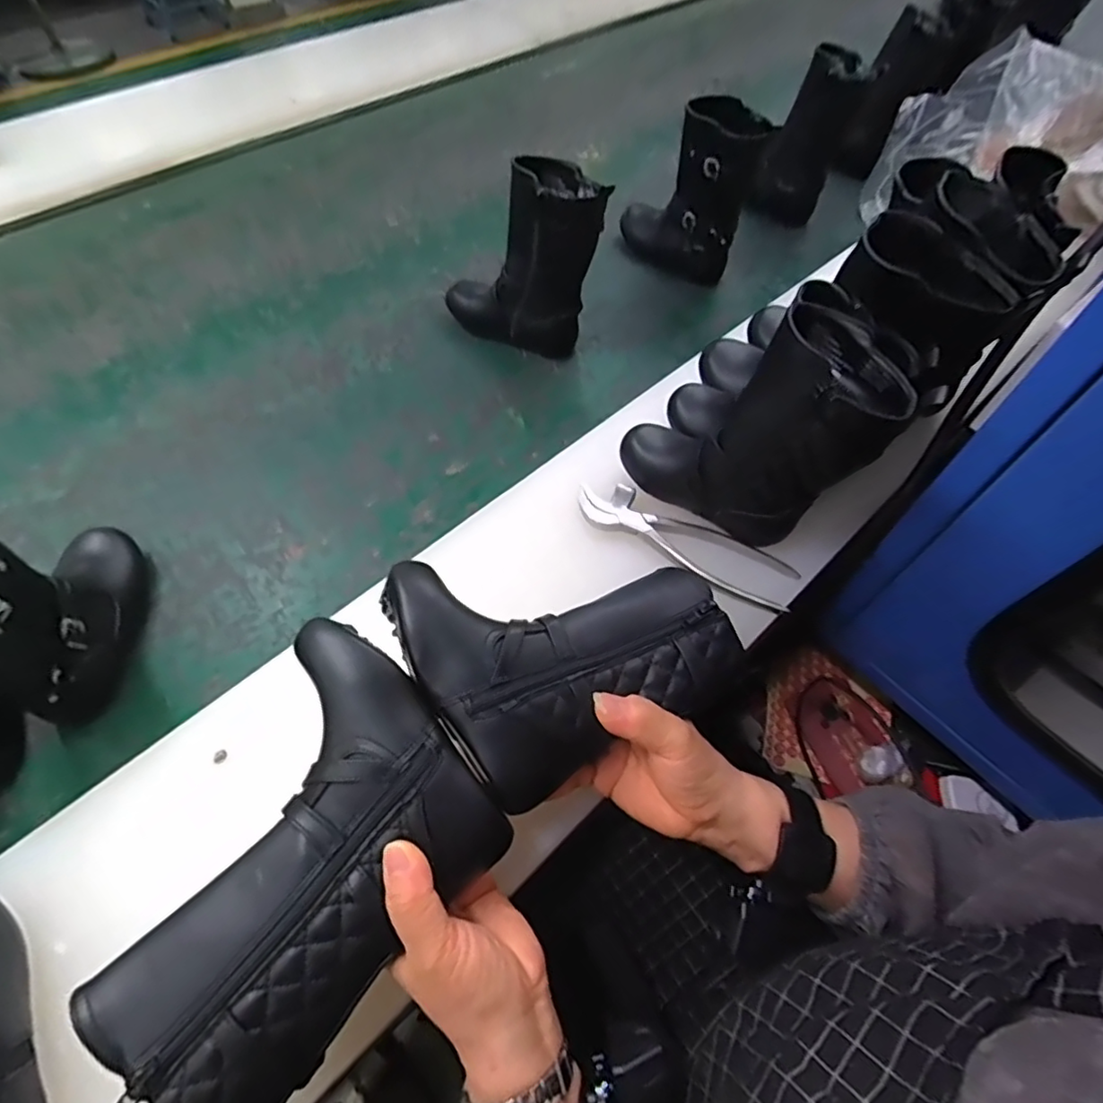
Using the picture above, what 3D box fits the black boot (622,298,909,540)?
[{"bbox_3d":[0.149,-0.101,0.433,0.179,0.167,0.082,34,64,18],"label":"black boot"}]

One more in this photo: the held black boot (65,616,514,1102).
[{"bbox_3d":[-0.133,0.158,0.301,0.149,0.068,0.194,37,65,21],"label":"held black boot"}]

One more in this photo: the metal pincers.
[{"bbox_3d":[0.108,-0.010,0.485,0.191,0.011,0.051,27,62,16],"label":"metal pincers"}]

